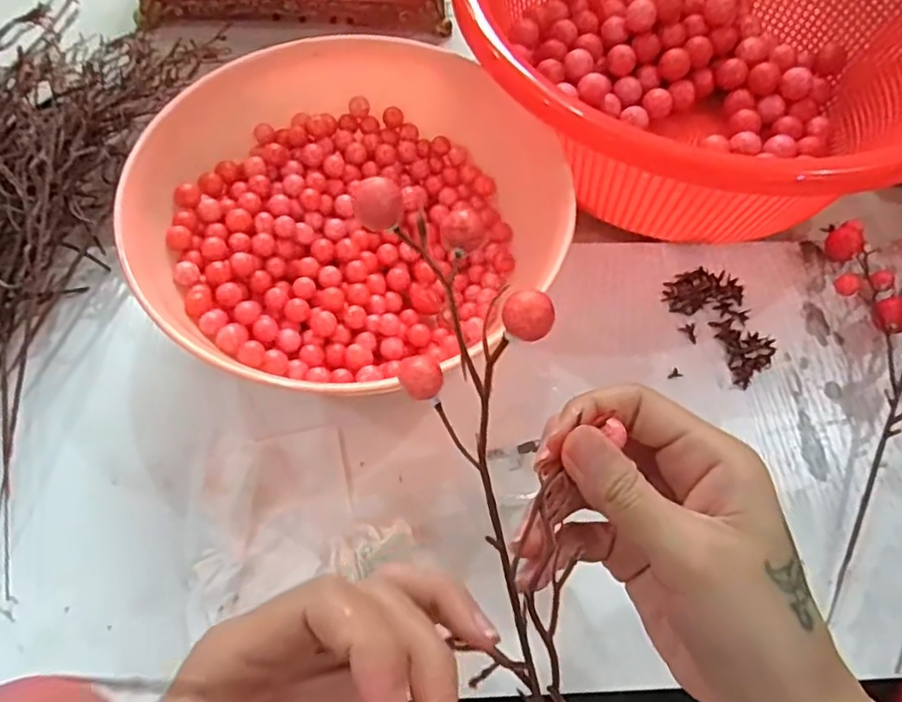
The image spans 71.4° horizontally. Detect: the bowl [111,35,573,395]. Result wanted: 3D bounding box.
[{"bbox_3d":[-0.063,-0.084,0.391,0.237,0.088,0.216,1,62,-2],"label":"bowl"}]

